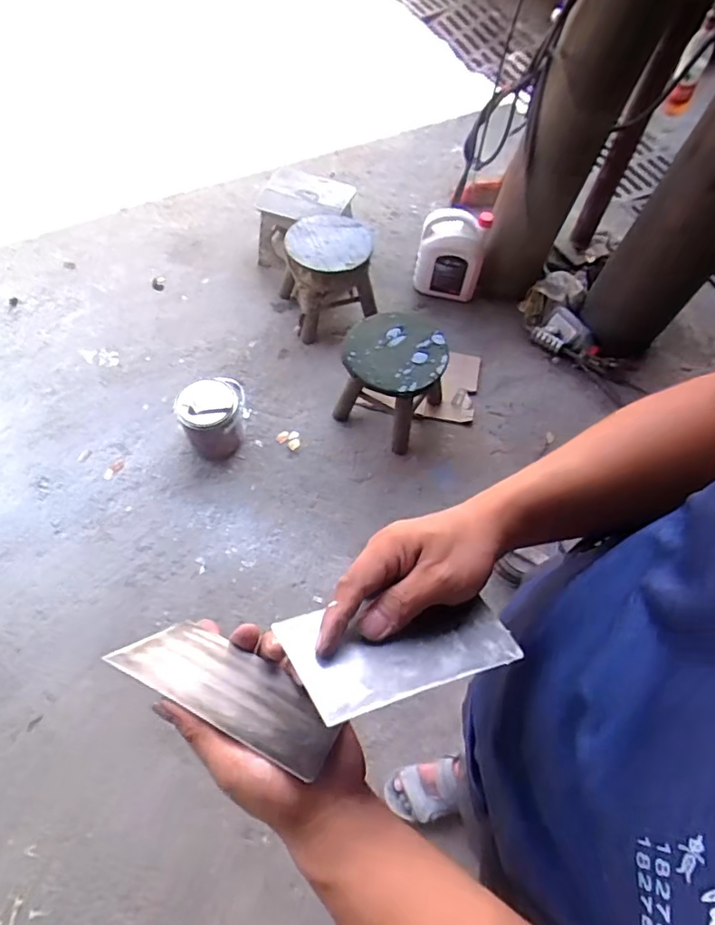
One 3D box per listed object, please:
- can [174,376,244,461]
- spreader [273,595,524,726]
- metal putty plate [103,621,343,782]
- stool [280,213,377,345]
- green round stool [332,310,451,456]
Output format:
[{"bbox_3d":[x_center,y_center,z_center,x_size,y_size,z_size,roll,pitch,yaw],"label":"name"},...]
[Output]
[{"bbox_3d":[-0.386,-0.128,1.499,0.169,0.193,0.164,1,59,-1],"label":"can"},{"bbox_3d":[0.026,0.112,0.343,0.132,0.011,0.071,-10,36,-17],"label":"spreader"},{"bbox_3d":[-0.075,0.137,0.340,0.132,0.066,0.004,24,102,10],"label":"metal putty plate"},{"bbox_3d":[-0.097,-0.588,1.720,0.250,0.276,0.262,1,59,-1],"label":"stool"},{"bbox_3d":[0.093,-0.220,1.532,0.250,0.275,0.243,1,59,-1],"label":"green round stool"}]

